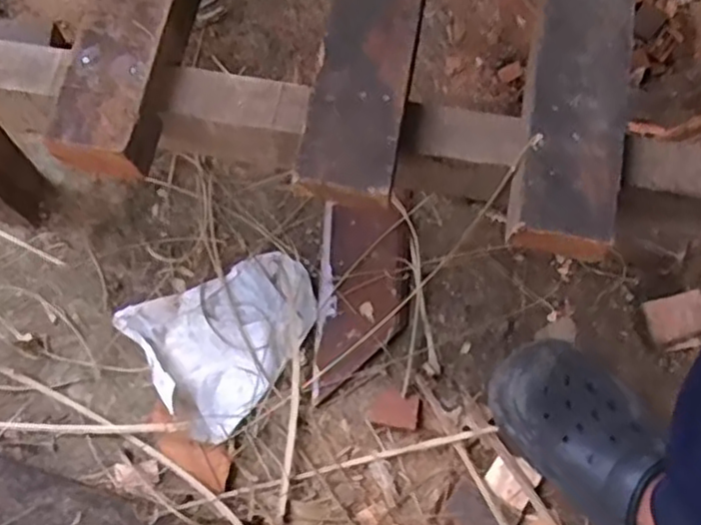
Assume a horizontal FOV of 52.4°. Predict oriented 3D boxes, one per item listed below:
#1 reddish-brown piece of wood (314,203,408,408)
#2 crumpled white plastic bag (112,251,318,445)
[{"bbox_3d":[0.013,0.035,0.717,0.087,0.022,0.193,4,72,1],"label":"reddish-brown piece of wood"},{"bbox_3d":[-0.113,0.068,0.697,0.174,0.033,0.148,-34,75,-11],"label":"crumpled white plastic bag"}]

